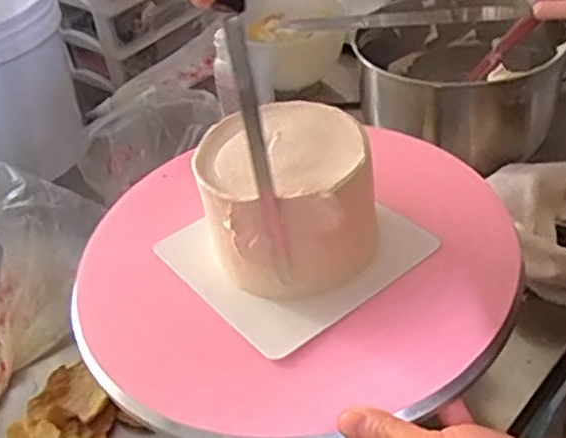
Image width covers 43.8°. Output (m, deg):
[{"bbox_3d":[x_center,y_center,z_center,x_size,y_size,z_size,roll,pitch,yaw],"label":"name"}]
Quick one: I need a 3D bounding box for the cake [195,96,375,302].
[{"bbox_3d":[-0.001,-0.016,0.451,0.105,0.070,0.110,-14,41,-6],"label":"cake"}]

